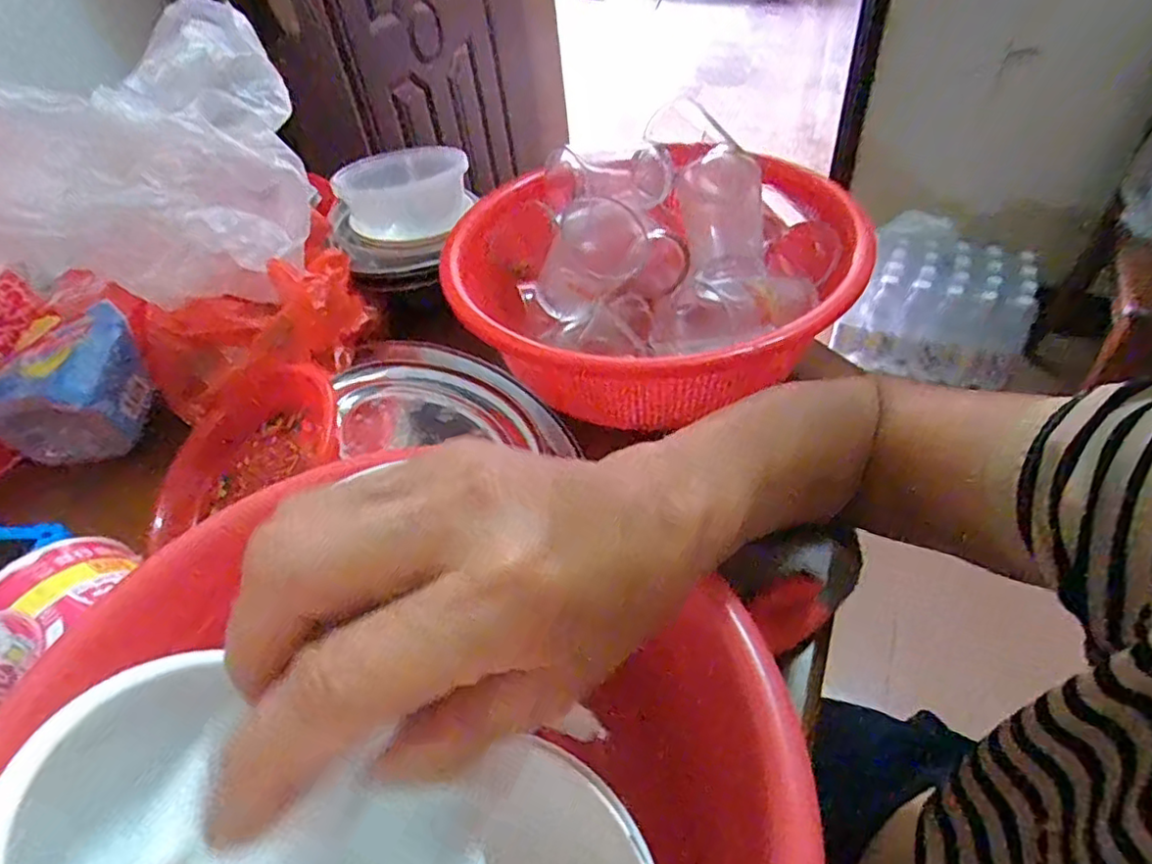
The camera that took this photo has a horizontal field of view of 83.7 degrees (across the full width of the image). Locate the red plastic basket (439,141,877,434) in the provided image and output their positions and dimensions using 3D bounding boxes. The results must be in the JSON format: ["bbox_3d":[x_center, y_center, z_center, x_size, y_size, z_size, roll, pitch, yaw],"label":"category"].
[{"bbox_3d":[0.052,-0.122,0.470,0.271,0.093,0.237,4,47,11],"label":"red plastic basket"}]

